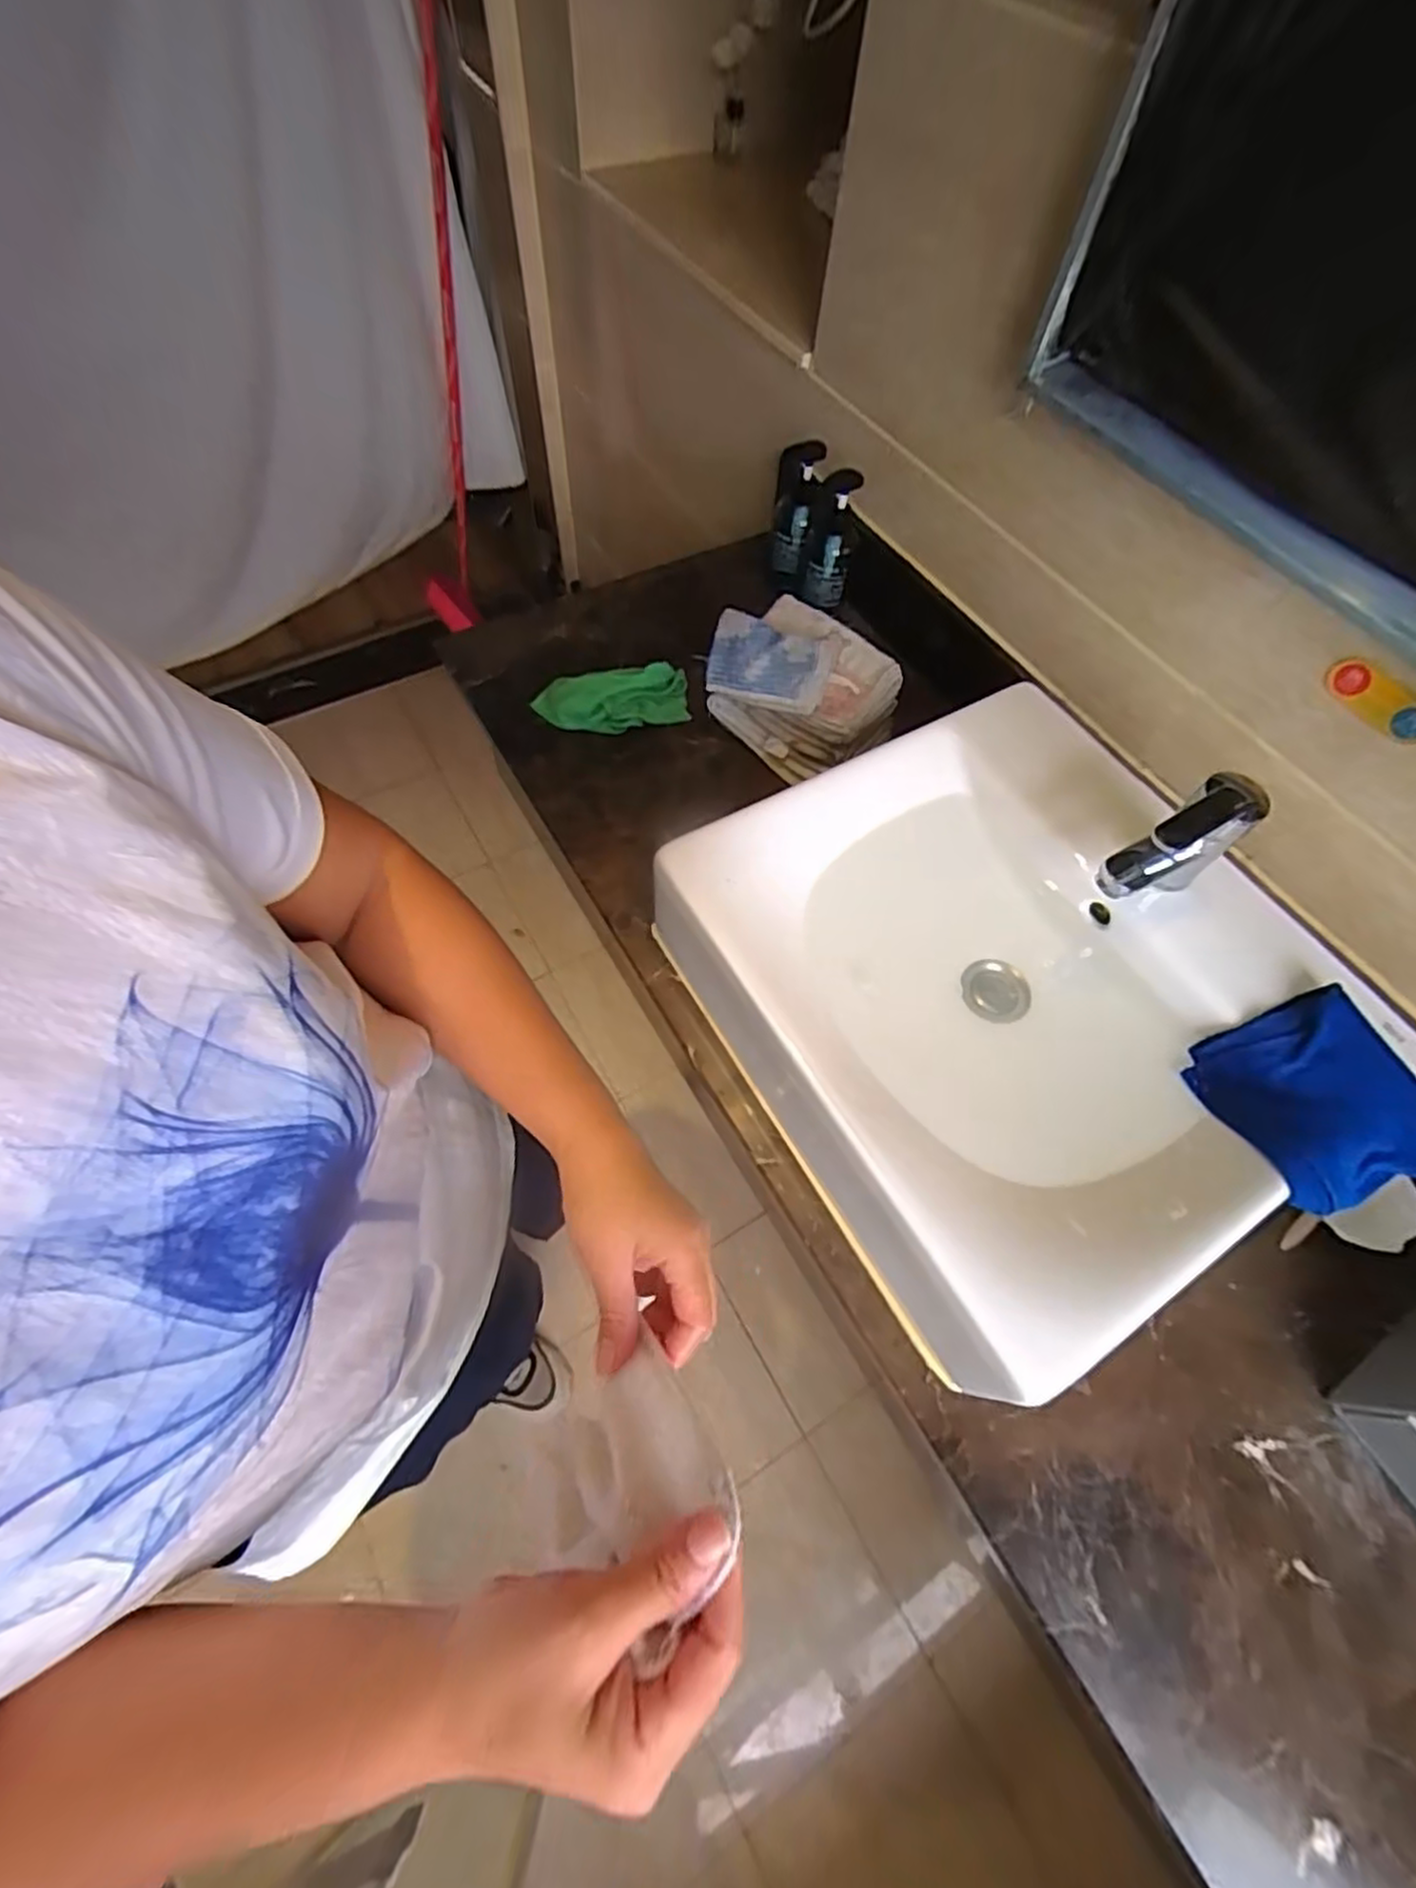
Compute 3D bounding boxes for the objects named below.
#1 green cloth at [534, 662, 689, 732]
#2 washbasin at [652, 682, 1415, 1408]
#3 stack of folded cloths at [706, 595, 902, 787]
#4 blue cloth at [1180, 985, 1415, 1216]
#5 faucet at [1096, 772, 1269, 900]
[{"bbox_3d":[-0.111,-0.277,0.803,0.176,0.053,0.061,-2,62,-4],"label":"green cloth"},{"bbox_3d":[0.243,0.037,0.617,0.408,0.135,0.447,-27,67,-16],"label":"washbasin"},{"bbox_3d":[0.104,-0.274,0.782,0.198,0.110,0.146,27,64,11],"label":"stack of folded cloths"},{"bbox_3d":[0.447,0.116,0.529,0.131,0.053,0.141,-15,64,-11],"label":"blue cloth"},{"bbox_3d":[0.351,-0.066,0.547,0.127,0.113,0.044,-30,68,-17],"label":"faucet"}]

